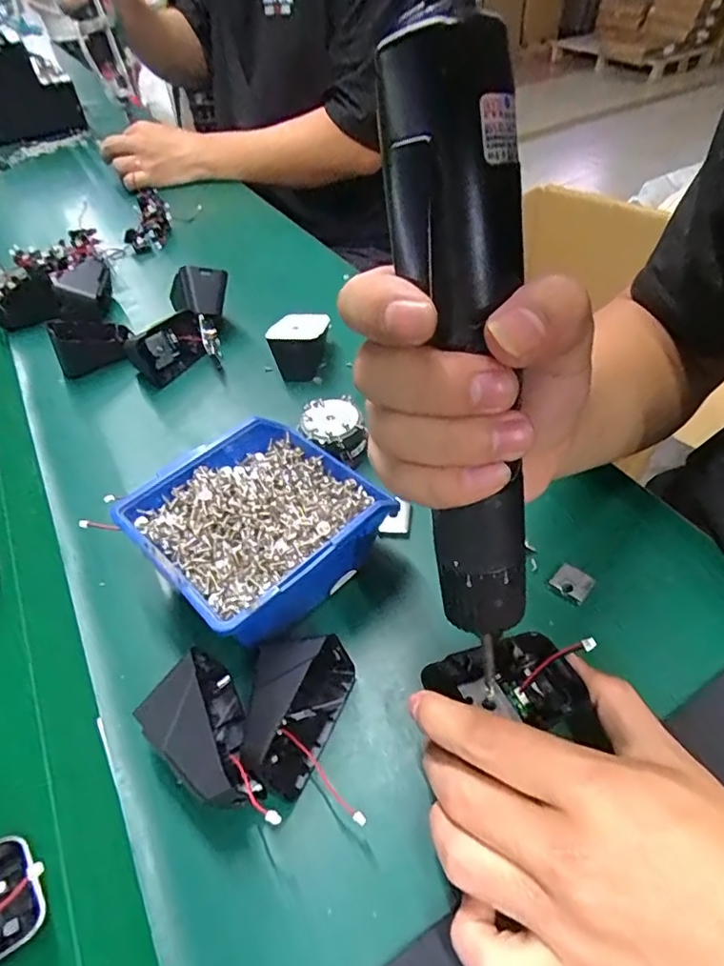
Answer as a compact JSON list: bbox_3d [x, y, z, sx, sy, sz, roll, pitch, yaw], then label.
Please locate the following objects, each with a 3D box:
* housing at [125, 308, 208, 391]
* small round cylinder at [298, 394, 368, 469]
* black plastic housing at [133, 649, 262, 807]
[{"bbox_3d":[-0.167,-0.118,0.485,0.028,0.041,0.069,33,51,27],"label":"housing"},{"bbox_3d":[-0.021,-0.036,0.402,0.044,0.031,0.046,2,44,-2],"label":"small round cylinder"},{"bbox_3d":[-0.074,0.116,0.257,0.038,0.040,0.073,-23,47,-15],"label":"black plastic housing"}]

